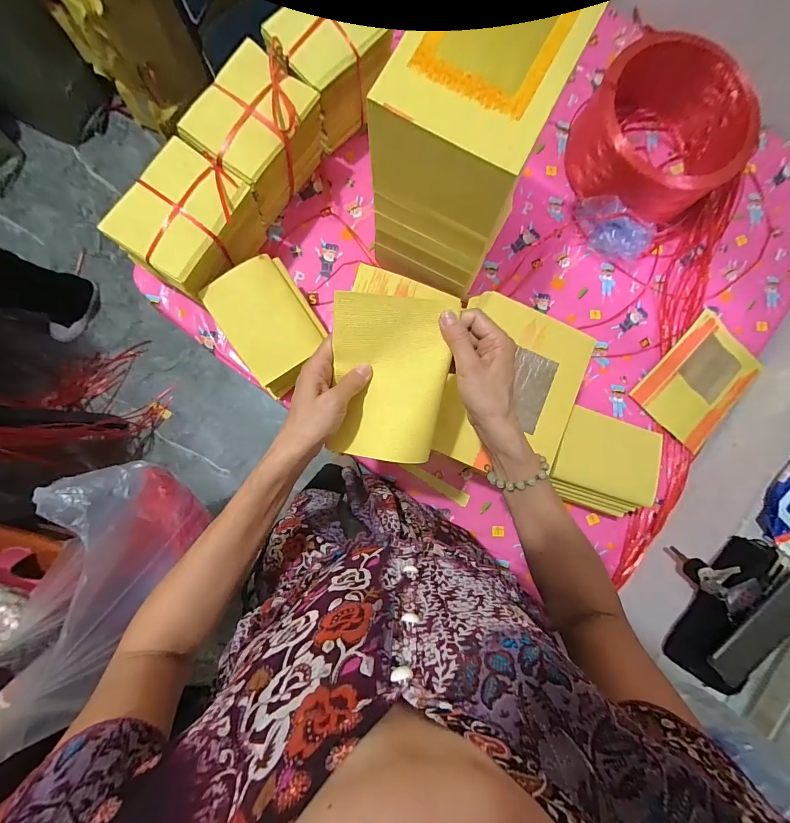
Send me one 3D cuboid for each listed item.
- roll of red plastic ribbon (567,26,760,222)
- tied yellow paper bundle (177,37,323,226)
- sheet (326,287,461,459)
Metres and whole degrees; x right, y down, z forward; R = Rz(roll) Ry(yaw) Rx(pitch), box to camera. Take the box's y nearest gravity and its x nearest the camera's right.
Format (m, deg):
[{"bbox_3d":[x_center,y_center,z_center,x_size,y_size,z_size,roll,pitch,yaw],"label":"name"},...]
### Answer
[{"bbox_3d":[0.465,-0.493,0.658,0.259,0.121,0.236,0,87,-5],"label":"roll of red plastic ribbon"},{"bbox_3d":[-0.202,-0.412,0.580,0.119,0.153,0.176,34,85,-2],"label":"tied yellow paper bundle"},{"bbox_3d":[-0.008,-0.033,0.369,0.113,0.033,0.158,7,86,-4],"label":"sheet"}]

